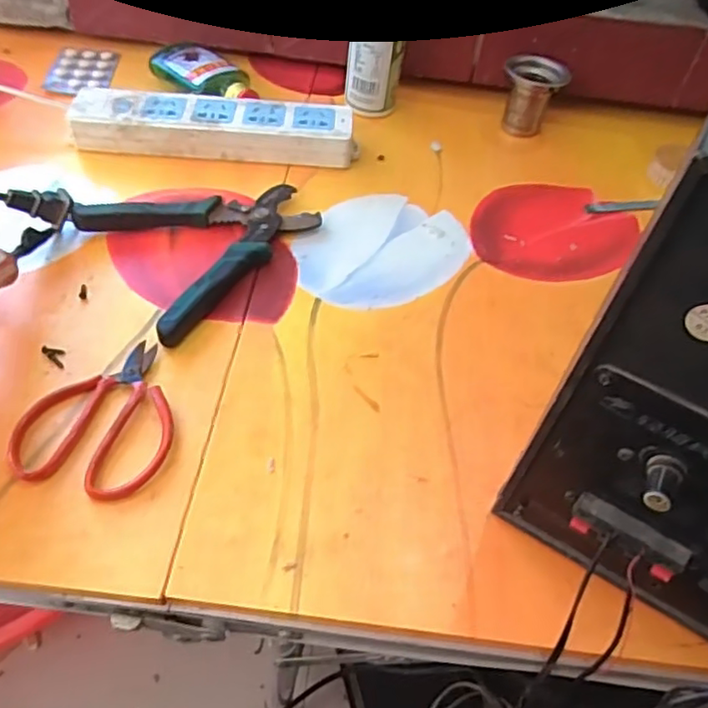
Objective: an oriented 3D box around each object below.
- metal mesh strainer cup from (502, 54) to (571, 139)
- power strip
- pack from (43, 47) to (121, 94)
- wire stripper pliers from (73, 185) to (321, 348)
[{"bbox_3d":[0.166,-0.244,0.590,0.045,0.058,0.050,-10,52,-15],"label":"metal mesh strainer cup"},{"bbox_3d":[-0.114,-0.190,0.528,0.226,0.031,0.053,4,50,-3],"label":"power strip"},{"bbox_3d":[-0.261,-0.276,0.602,0.058,0.004,0.083,1,50,-6],"label":"pack"},{"bbox_3d":[-0.101,-0.086,0.454,0.152,0.019,0.133,-30,59,-27],"label":"wire stripper pliers"}]

